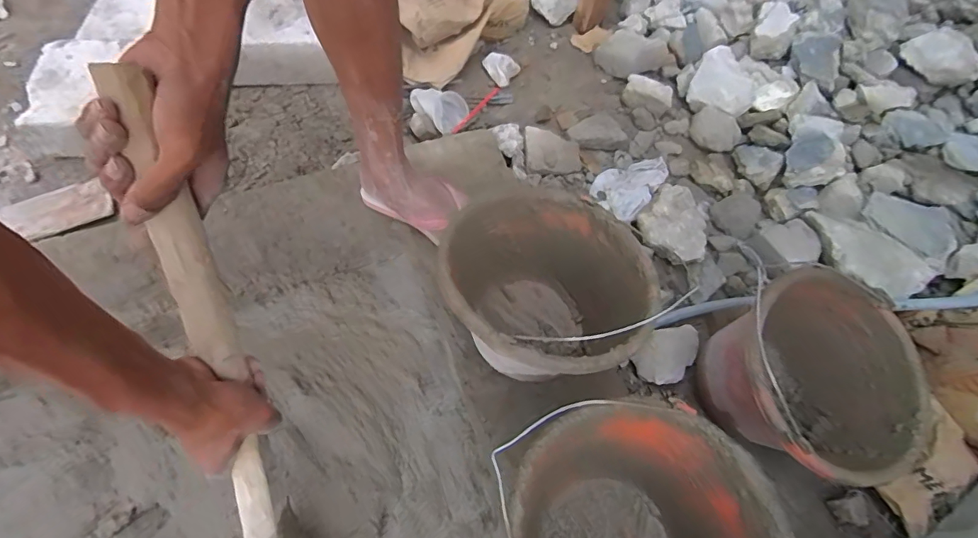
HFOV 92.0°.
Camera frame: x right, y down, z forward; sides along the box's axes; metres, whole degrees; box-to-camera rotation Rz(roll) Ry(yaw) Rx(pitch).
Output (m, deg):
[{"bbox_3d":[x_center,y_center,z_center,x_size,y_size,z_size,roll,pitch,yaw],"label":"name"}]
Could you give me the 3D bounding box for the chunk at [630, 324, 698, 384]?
[{"bbox_3d":[0.262,0.120,0.689,0.072,0.038,0.114,39,66,17],"label":"chunk"}]

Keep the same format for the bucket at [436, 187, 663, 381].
[{"bbox_3d":[0.061,0.044,0.599,0.243,0.190,0.221,17,59,9],"label":"bucket"}]

